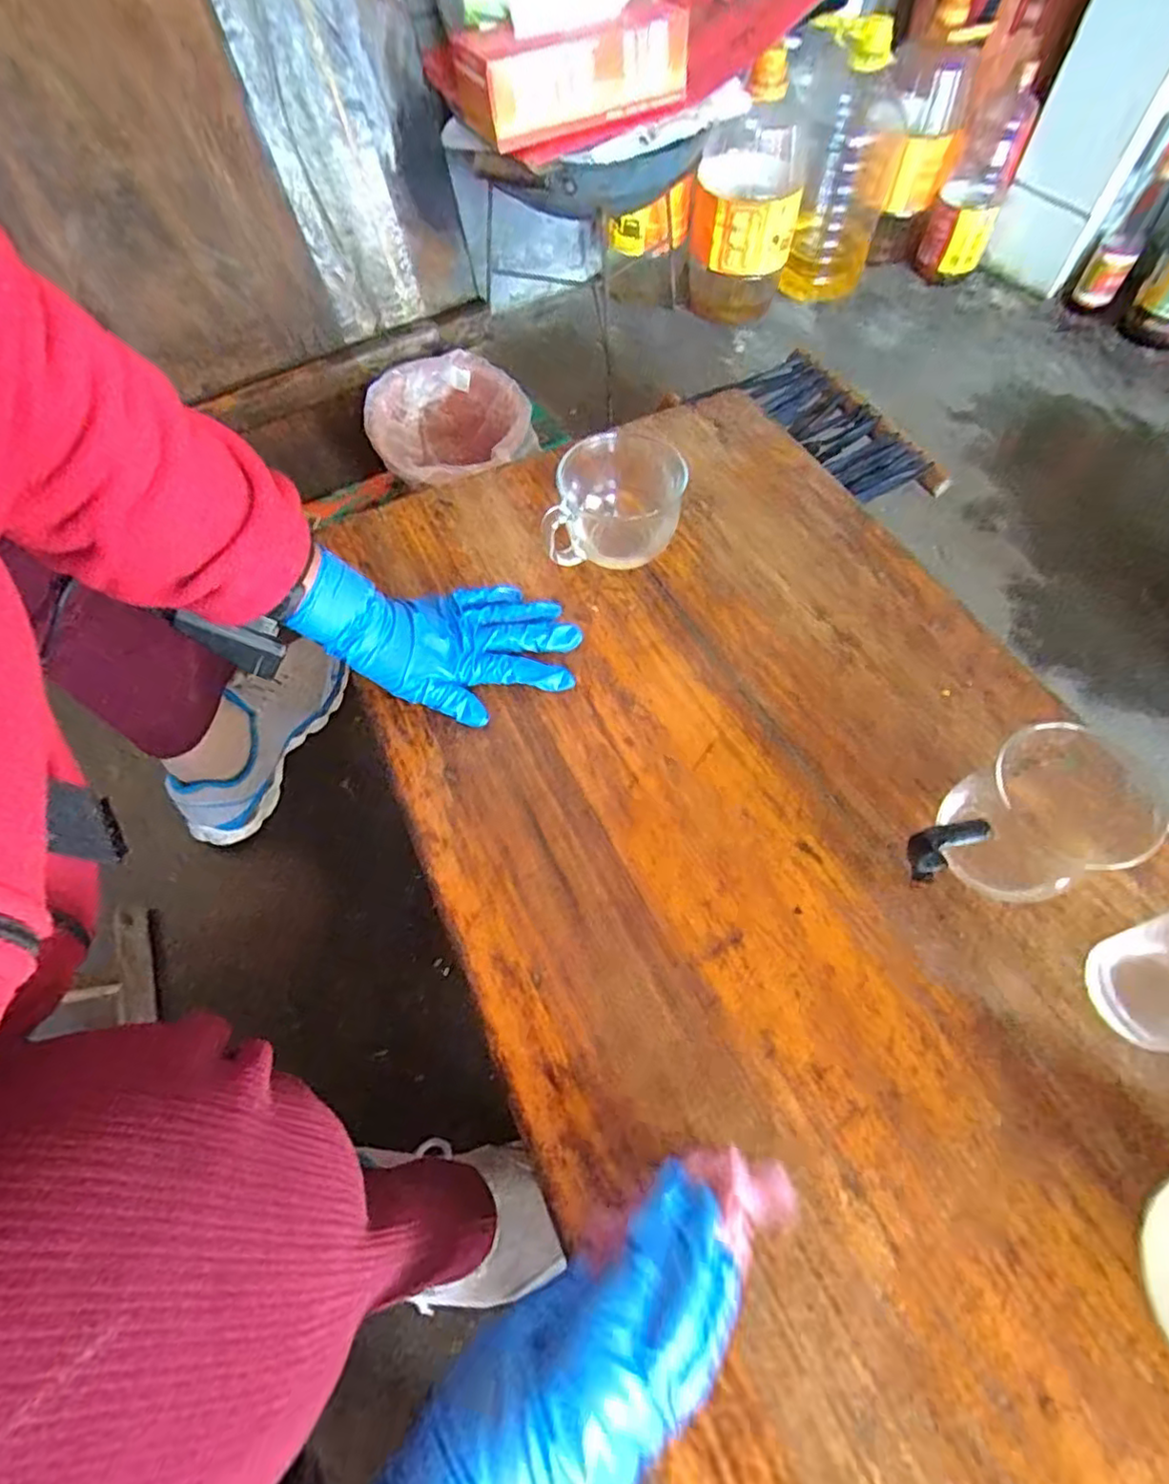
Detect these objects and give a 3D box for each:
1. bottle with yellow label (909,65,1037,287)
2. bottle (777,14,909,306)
[{"bbox_3d":[0.627,-0.891,1.023,0.101,0.246,0.081,20,64,13],"label":"bottle with yellow label"},{"bbox_3d":[0.421,-0.893,1.010,0.150,0.330,0.172,8,62,7],"label":"bottle"}]

